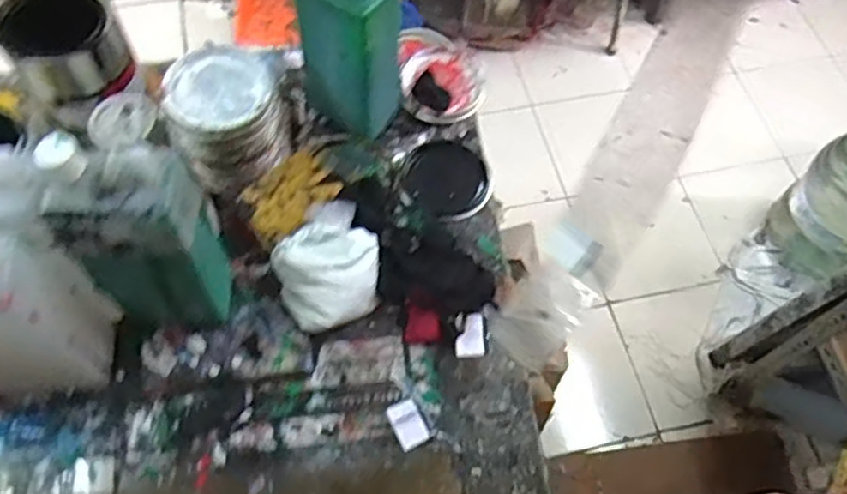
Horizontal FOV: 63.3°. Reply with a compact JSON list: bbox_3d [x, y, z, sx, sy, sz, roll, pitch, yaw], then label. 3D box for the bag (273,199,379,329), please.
[{"bbox_3d":[-0.090,0.022,0.672,0.101,0.067,0.101,-22,64,-13],"label":"bag"}]

